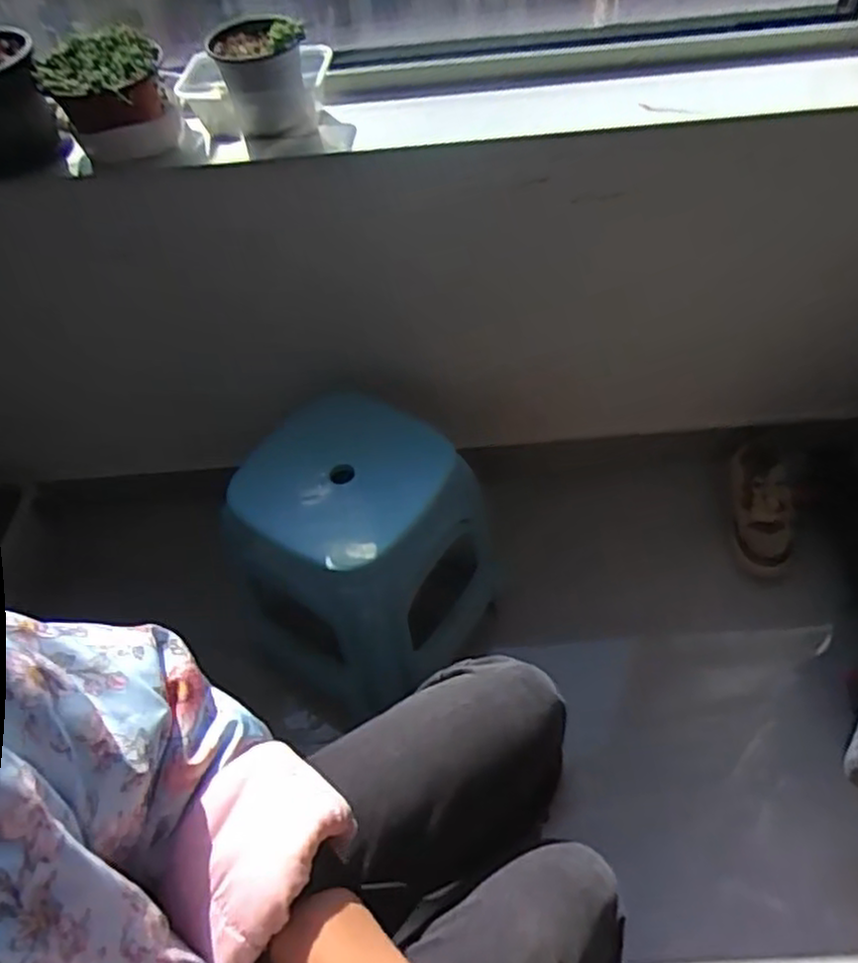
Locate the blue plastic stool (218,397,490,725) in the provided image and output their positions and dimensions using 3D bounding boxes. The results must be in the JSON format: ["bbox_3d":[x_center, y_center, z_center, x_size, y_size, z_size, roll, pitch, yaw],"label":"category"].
[{"bbox_3d":[-0.079,0.080,0.974,0.286,0.272,0.247,24,58,22],"label":"blue plastic stool"}]

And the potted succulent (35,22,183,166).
[{"bbox_3d":[-0.364,-0.439,0.838,0.130,0.095,0.141,-23,51,-13],"label":"potted succulent"}]

